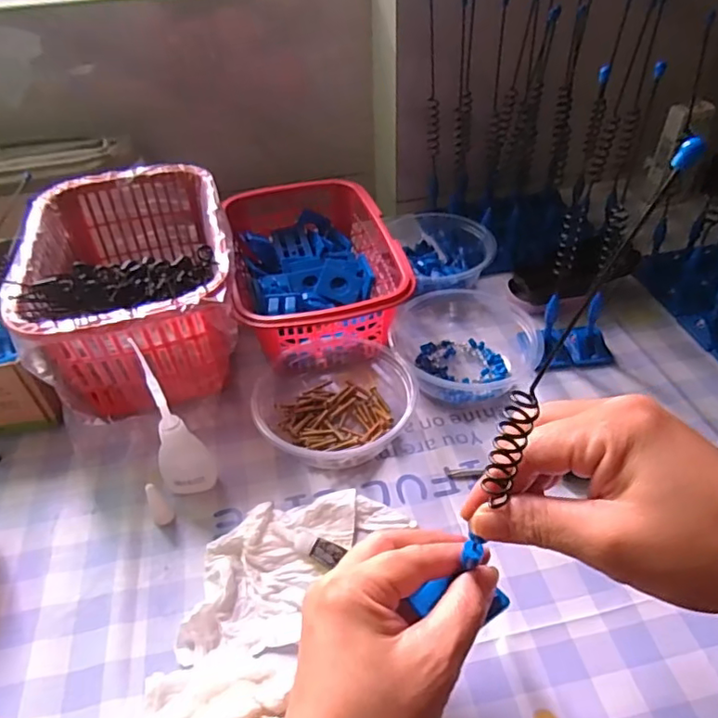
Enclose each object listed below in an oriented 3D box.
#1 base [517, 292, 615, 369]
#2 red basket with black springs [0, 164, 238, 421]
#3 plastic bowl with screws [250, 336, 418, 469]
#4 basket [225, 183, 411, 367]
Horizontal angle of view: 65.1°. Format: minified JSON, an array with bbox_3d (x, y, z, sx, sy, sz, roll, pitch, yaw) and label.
[{"bbox_3d":[0.173,-0.024,0.463,0.072,0.048,0.037,-9,44,-6],"label":"base"},{"bbox_3d":[-0.184,-0.061,0.480,0.154,0.111,0.227,-16,45,-12],"label":"red basket with black springs"},{"bbox_3d":[-0.020,0.031,0.427,0.127,0.037,0.114,-7,44,-3],"label":"plastic bowl with screws"},{"bbox_3d":[-0.042,-0.084,0.520,0.136,0.068,0.206,-12,45,-8],"label":"basket"}]

